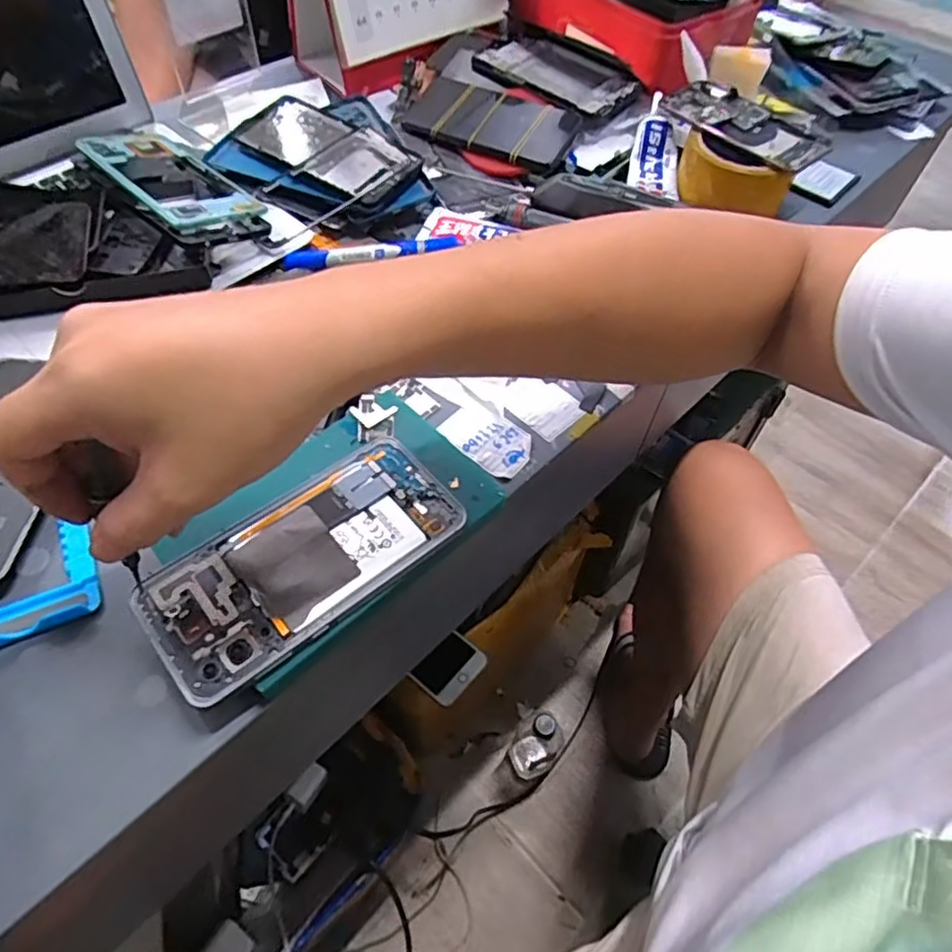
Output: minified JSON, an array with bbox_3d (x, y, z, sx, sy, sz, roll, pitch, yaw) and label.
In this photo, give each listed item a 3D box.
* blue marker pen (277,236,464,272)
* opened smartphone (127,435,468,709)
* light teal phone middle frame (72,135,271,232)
[{"bbox_3d":[-0.079,-0.169,0.484,0.131,0.011,0.018,-4,55,-6],"label":"blue marker pen"},{"bbox_3d":[-0.088,0.040,0.334,0.161,0.007,0.083,-36,64,-25],"label":"opened smartphone"},{"bbox_3d":[-0.243,-0.236,0.507,0.166,0.010,0.075,39,46,24],"label":"light teal phone middle frame"}]

